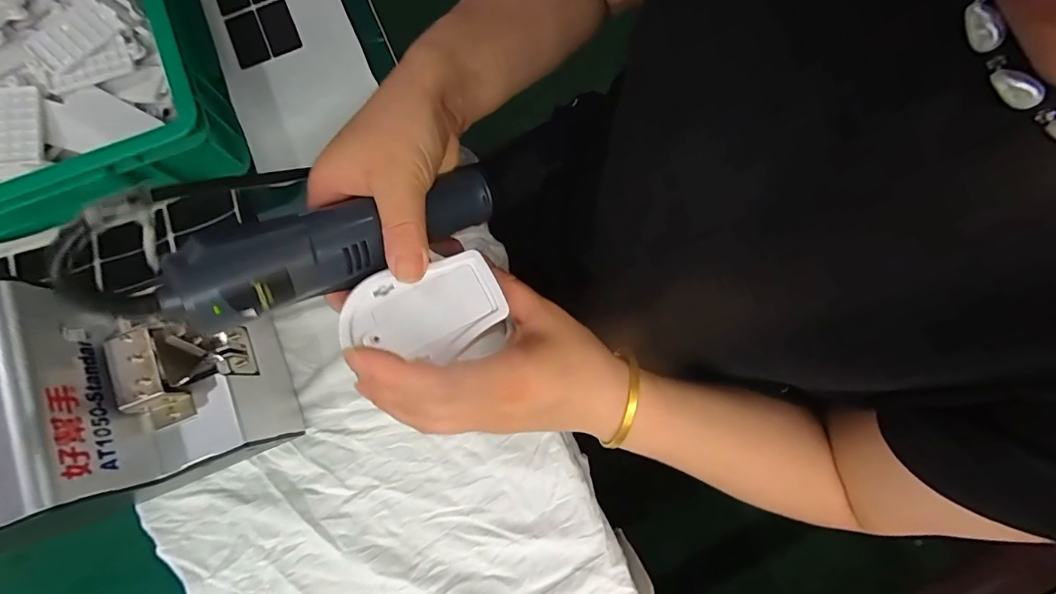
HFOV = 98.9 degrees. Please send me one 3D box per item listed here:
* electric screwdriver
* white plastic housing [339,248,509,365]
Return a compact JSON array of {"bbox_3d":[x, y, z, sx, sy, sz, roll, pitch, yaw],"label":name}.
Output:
[{"bbox_3d":[-0.095,-0.034,0.254,0.178,0.030,0.035,-29,79,-38],"label":"electric screwdriver"},{"bbox_3d":[-0.057,0.008,0.251,0.084,0.017,0.052,-17,80,-3],"label":"white plastic housing"}]

